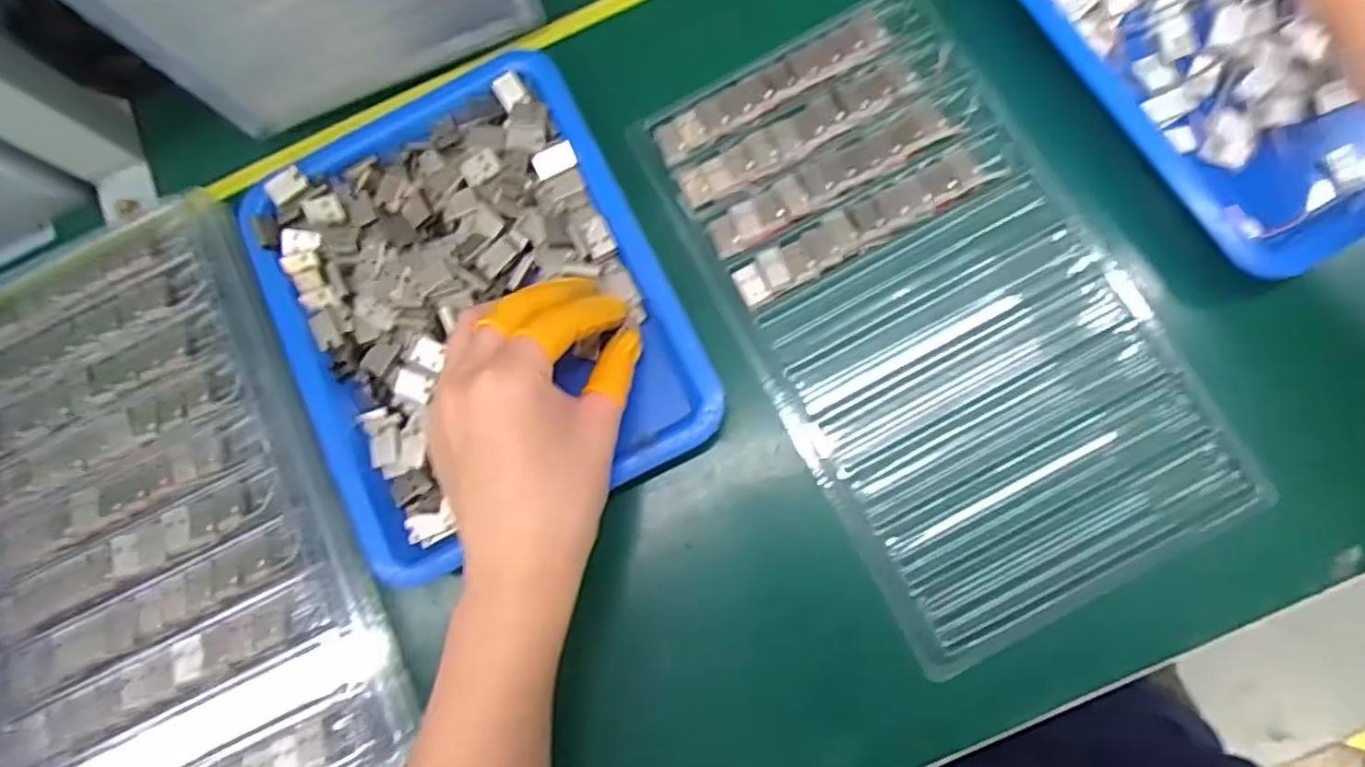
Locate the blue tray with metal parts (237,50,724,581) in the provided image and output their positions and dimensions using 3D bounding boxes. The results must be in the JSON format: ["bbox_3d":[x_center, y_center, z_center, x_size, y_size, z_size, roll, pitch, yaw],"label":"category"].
[{"bbox_3d":[-0.100,-0.037,0.333,0.171,0.030,0.211,-27,86,1],"label":"blue tray with metal parts"}]

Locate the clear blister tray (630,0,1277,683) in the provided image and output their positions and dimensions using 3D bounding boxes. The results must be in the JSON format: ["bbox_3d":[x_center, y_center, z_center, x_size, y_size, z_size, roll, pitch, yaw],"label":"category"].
[{"bbox_3d":[0.112,-0.038,0.329,0.161,0.010,0.289,-28,80,1],"label":"clear blister tray"}]

